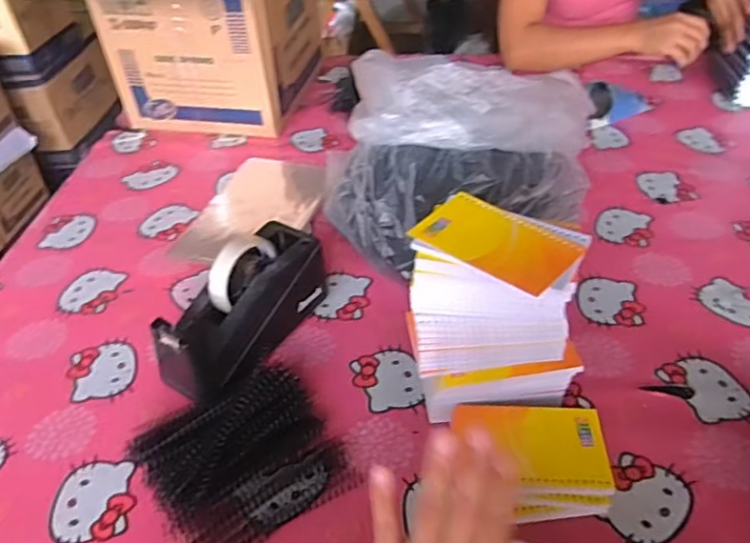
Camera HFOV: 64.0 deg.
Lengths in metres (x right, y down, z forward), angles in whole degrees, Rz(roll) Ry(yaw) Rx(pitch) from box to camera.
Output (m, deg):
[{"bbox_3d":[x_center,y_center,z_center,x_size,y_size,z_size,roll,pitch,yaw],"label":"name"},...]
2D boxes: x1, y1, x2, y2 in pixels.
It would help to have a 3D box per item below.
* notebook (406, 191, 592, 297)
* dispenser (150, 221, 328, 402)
[{"bbox_3d":[0.103,-0.026,0.507,0.135,0.006,0.088,23,48,26],"label":"notebook"},{"bbox_3d":[-0.139,0.036,0.641,0.080,0.111,0.203,23,47,27],"label":"dispenser"}]

